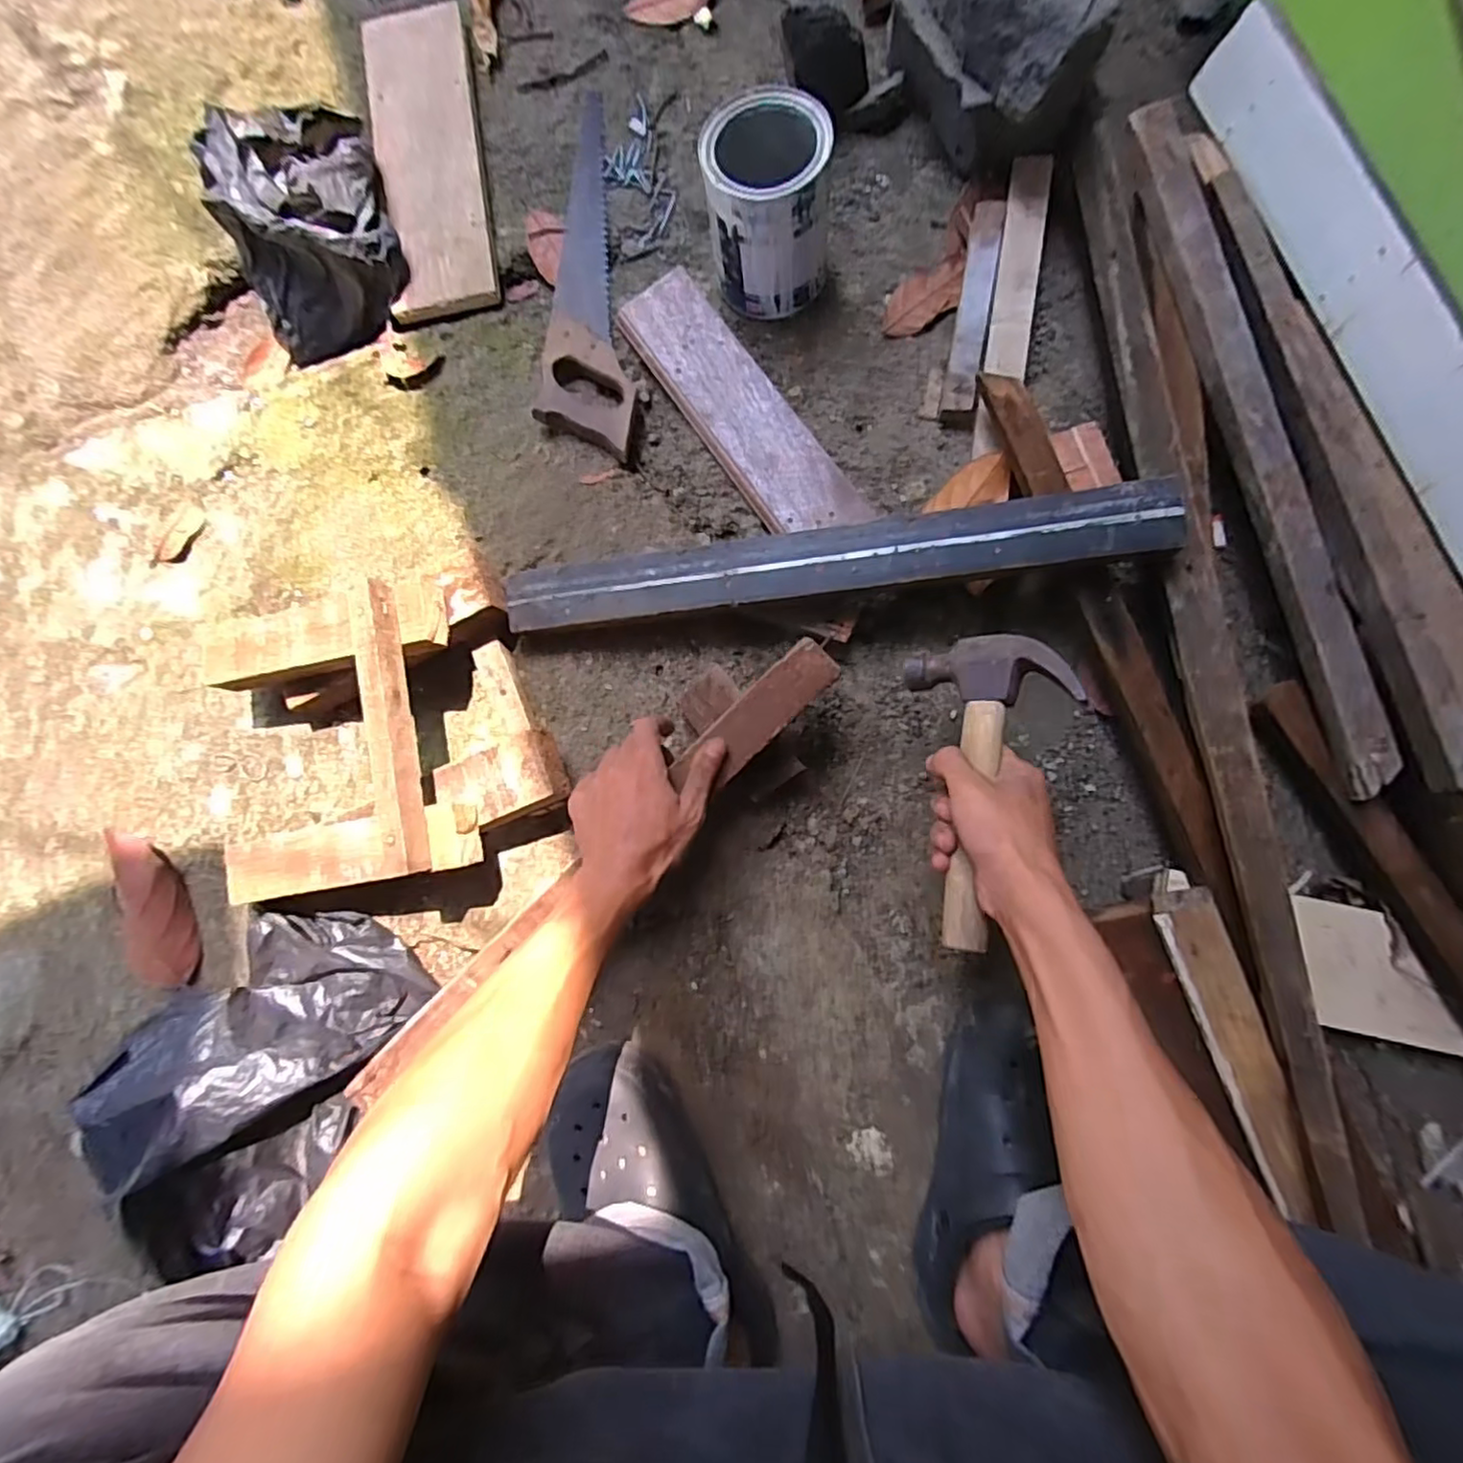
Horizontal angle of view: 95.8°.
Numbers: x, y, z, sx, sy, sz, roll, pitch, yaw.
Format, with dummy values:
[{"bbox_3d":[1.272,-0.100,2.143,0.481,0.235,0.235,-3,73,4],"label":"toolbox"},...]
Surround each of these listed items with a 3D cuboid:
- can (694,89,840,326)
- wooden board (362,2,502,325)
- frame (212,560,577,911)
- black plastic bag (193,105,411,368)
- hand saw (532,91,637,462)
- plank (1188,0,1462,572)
[{"bbox_3d":[0.034,-0.472,0.606,0.103,0.125,0.114,-4,82,4],"label":"can"},{"bbox_3d":[-0.323,-0.612,0.709,0.112,0.019,0.353,-10,82,3],"label":"wooden board"},{"bbox_3d":[-0.315,0.008,0.577,0.293,0.118,0.258,-20,81,2],"label":"frame"},{"bbox_3d":[-0.447,-0.535,0.670,0.175,0.098,0.241,-19,81,2],"label":"black plastic bag"},{"bbox_3d":[-0.139,-0.482,0.678,0.088,0.030,0.415,1,83,5],"label":"hand saw"},{"bbox_3d":[0.508,-0.353,0.526,0.015,0.067,0.495,-17,81,-17],"label":"plank"}]

